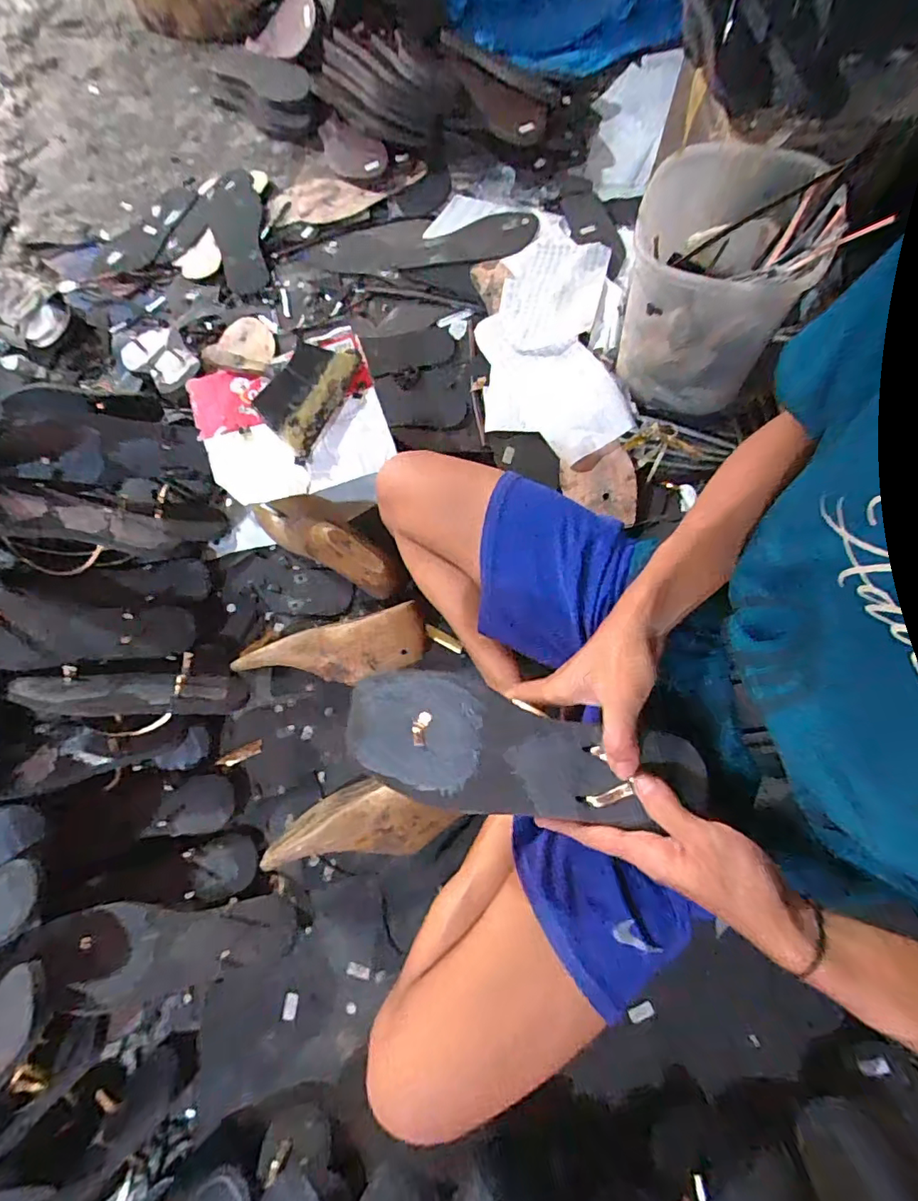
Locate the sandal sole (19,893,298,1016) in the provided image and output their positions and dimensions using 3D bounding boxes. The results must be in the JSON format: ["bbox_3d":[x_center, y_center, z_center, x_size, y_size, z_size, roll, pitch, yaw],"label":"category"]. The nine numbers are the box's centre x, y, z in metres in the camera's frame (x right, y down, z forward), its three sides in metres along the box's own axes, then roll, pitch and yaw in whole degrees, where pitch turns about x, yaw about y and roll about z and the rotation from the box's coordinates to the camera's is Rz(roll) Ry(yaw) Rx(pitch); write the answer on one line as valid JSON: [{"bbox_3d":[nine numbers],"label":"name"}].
[{"bbox_3d":[-0.293,0.342,0.529,0.233,0.024,0.089,-2,49,-24],"label":"sandal sole"}]

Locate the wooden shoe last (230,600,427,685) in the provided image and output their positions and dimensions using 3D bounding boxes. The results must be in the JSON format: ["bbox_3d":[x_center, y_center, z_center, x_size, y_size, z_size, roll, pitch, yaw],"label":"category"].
[{"bbox_3d":[-0.152,0.067,0.645,0.228,0.065,0.081,-18,74,-5],"label":"wooden shoe last"}]

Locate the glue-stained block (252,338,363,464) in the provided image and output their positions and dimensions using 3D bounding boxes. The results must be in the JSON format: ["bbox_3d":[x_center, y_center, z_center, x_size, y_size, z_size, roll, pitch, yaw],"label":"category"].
[{"bbox_3d":[-0.190,-0.261,0.653,0.079,0.040,0.158,23,74,7],"label":"glue-stained block"}]

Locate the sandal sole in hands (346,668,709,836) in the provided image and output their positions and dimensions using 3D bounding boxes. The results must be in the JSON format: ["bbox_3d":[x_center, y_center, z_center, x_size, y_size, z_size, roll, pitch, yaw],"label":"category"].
[{"bbox_3d":[0.039,0.113,0.390,0.260,0.020,0.093,9,71,13],"label":"sandal sole in hands"}]

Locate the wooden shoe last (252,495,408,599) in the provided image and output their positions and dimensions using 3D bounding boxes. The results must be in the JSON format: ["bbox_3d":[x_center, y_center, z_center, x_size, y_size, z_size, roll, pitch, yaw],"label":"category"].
[{"bbox_3d":[-0.169,-0.087,0.679,0.233,0.090,0.081,32,76,9],"label":"wooden shoe last"}]

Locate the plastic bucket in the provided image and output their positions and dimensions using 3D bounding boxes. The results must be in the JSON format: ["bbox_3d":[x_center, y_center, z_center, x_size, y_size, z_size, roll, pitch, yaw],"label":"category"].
[{"bbox_3d":[0.299,-0.388,0.656,0.182,0.242,0.189,0,73,0],"label":"plastic bucket"}]

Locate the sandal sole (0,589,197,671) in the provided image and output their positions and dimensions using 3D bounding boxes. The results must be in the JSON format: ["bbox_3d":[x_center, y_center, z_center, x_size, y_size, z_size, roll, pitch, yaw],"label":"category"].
[{"bbox_3d":[-0.447,0.035,0.598,0.247,0.031,0.082,3,70,-22],"label":"sandal sole"}]

